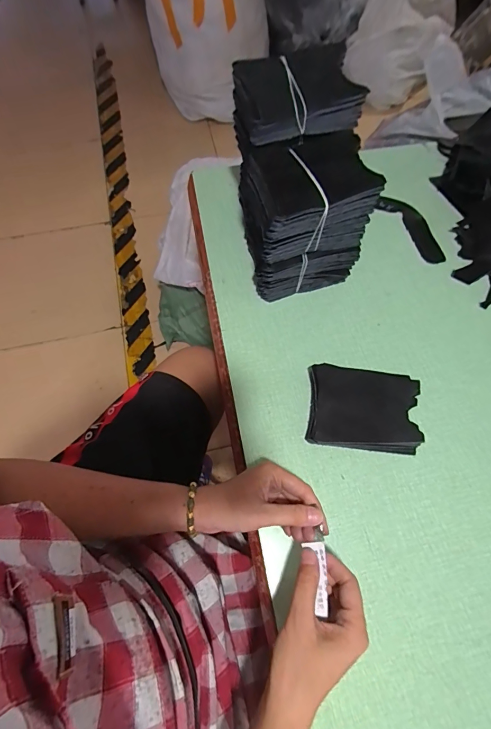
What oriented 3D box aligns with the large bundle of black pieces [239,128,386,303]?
[{"bbox_3d":[0.072,-0.175,0.462,0.129,0.169,0.102,-14,68,-6],"label":"large bundle of black pieces"}]

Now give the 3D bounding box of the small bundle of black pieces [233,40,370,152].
[{"bbox_3d":[0.053,-0.295,0.395,0.129,0.042,0.093,-15,68,-6],"label":"small bundle of black pieces"}]

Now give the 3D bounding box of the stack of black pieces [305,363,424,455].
[{"bbox_3d":[0.143,0.055,0.445,0.129,0.034,0.097,8,68,3],"label":"stack of black pieces"}]

